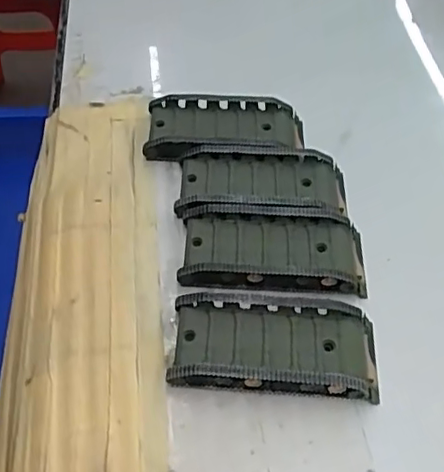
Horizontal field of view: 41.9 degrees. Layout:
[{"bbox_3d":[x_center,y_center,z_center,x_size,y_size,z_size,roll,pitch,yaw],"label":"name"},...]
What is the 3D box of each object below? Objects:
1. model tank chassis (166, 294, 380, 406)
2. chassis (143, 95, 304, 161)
[{"bbox_3d":[0.026,0.052,0.276,0.096,0.019,0.044,4,54,-1],"label":"model tank chassis"},{"bbox_3d":[0.002,-0.066,0.361,0.095,0.018,0.045,3,54,-1],"label":"chassis"}]

